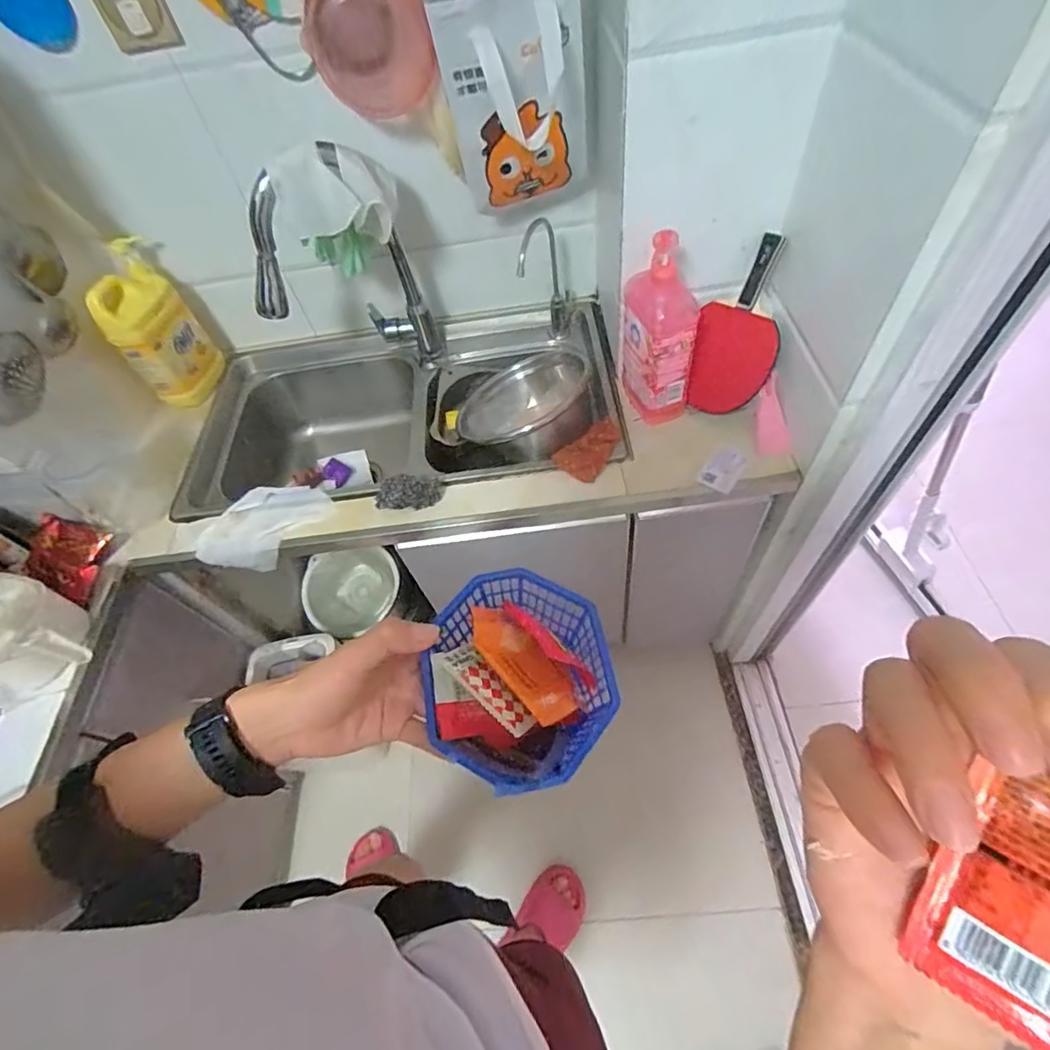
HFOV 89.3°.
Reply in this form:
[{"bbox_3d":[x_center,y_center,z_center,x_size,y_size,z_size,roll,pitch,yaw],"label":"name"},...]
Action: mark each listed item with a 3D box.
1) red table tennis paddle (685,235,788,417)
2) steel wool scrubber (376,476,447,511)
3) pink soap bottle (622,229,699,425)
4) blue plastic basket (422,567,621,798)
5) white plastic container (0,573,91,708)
[{"bbox_3d":[0.328,-0.294,0.813,0.120,0.256,0.023,20,32,18],"label":"red table tennis paddle"},{"bbox_3d":[-0.182,-0.050,0.832,0.107,0.045,0.042,-9,56,-1],"label":"steel wool scrubber"},{"bbox_3d":[0.203,-0.288,0.799,0.082,0.281,0.112,-14,56,-5],"label":"pink soap bottle"},{"bbox_3d":[-0.003,0.091,0.320,0.112,0.046,0.115,-2,56,4],"label":"blue plastic basket"},{"bbox_3d":[-0.687,0.162,0.730,0.134,0.122,0.146,16,59,15],"label":"white plastic container"}]

